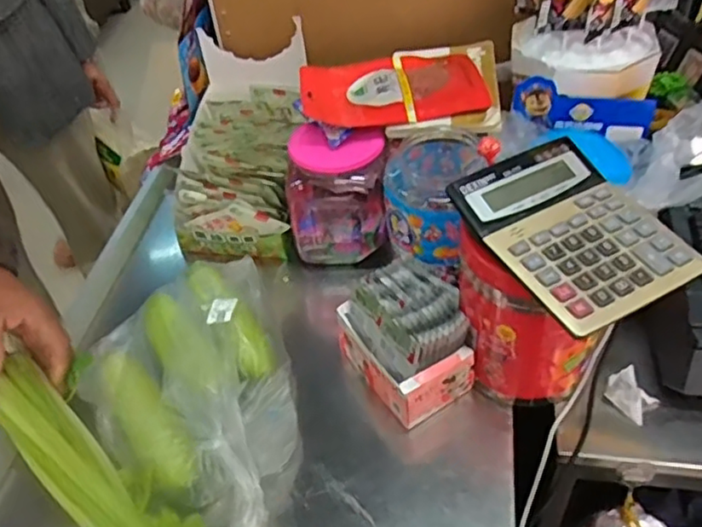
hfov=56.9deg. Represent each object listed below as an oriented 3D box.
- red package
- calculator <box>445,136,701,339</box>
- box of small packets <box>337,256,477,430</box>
[{"bbox_3d":[0.051,-0.233,0.839,0.226,0.028,0.160,-6,45,-1],"label":"red package"},{"bbox_3d":[0.196,-0.035,0.577,0.142,0.029,0.187,-22,48,-16],"label":"calculator"},{"bbox_3d":[0.060,0.085,0.709,0.096,0.104,0.139,-27,49,-21],"label":"box of small packets"}]

